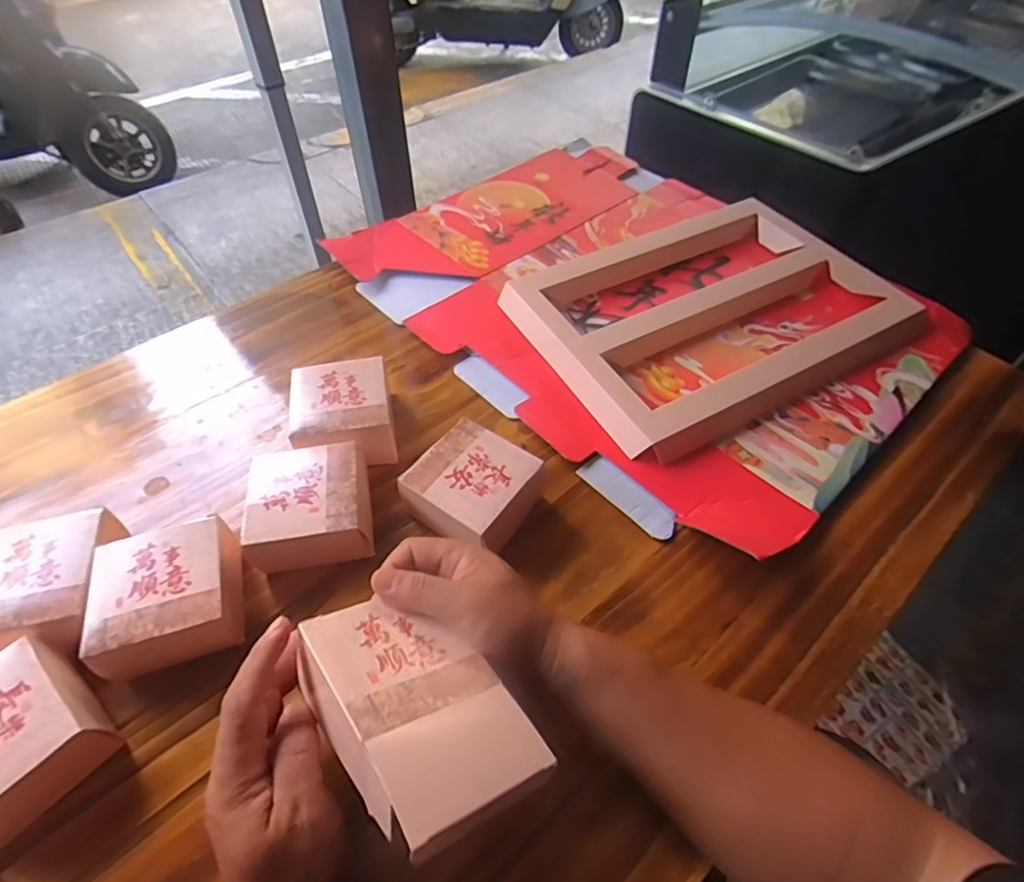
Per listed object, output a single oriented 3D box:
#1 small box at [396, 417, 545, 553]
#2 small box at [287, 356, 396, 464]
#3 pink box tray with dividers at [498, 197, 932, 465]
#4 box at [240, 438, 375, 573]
[{"bbox_3d":[-0.034,0.040,0.459,0.084,0.050,0.087,29,57,20],"label":"small box"},{"bbox_3d":[-0.152,-0.021,0.507,0.084,0.054,0.094,-8,53,-7],"label":"small box"},{"bbox_3d":[0.212,-0.159,0.618,0.389,0.029,0.302,-24,57,-18],"label":"pink box tray with dividers"},{"bbox_3d":[-0.161,0.055,0.449,0.090,0.056,0.088,-7,53,-7],"label":"box"}]

